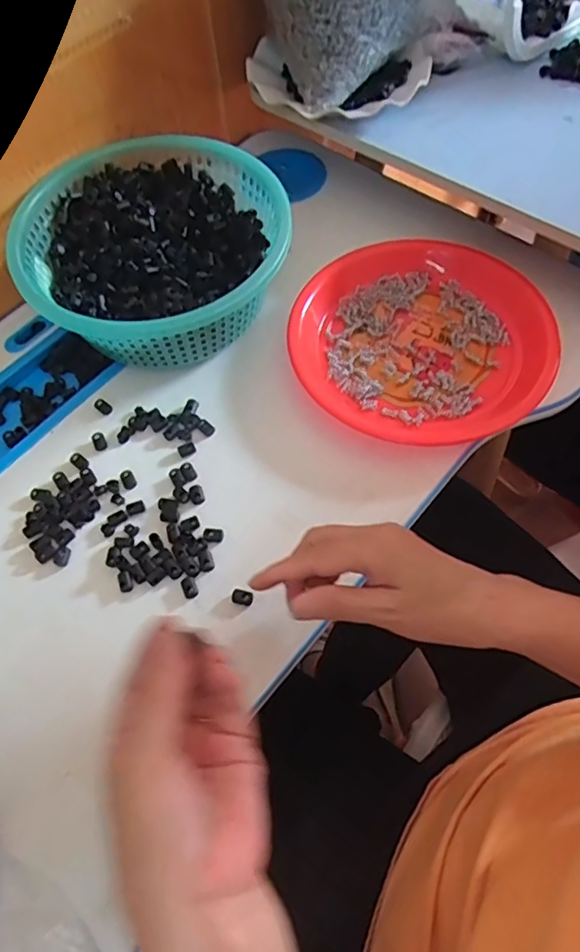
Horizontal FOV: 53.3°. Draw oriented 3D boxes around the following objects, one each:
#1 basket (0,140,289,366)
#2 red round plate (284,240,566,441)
[{"bbox_3d":[-0.122,-0.203,0.533,0.226,0.079,0.221,-1,63,3],"label":"basket"},{"bbox_3d":[0.117,-0.121,0.514,0.216,0.033,0.218,-1,63,3],"label":"red round plate"}]

